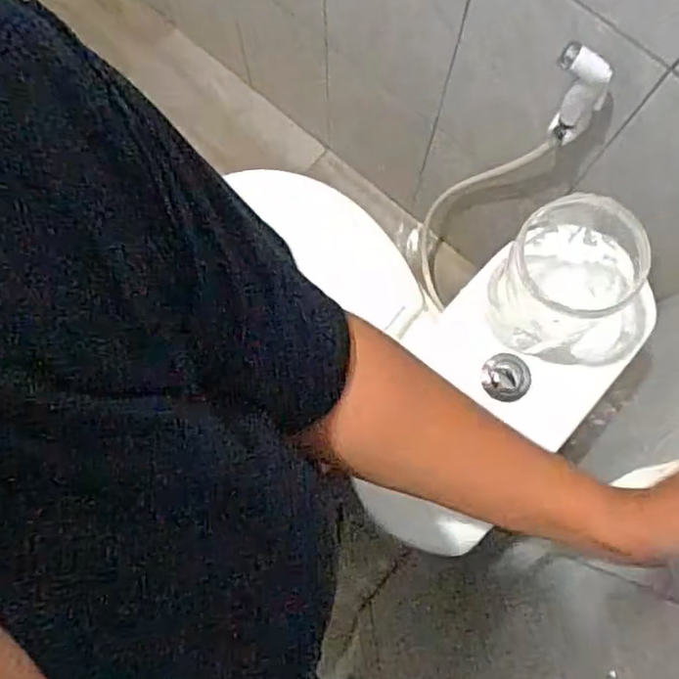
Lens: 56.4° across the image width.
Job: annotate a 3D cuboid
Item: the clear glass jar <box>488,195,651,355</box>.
[{"bbox_3d":[0.192,-0.053,0.554,0.103,0.147,0.098,0,79,1],"label":"clear glass jar"}]

